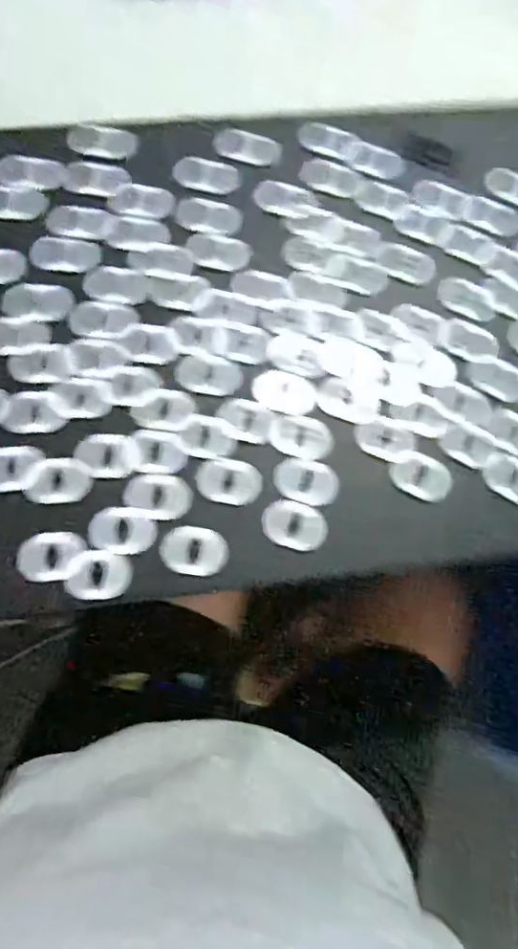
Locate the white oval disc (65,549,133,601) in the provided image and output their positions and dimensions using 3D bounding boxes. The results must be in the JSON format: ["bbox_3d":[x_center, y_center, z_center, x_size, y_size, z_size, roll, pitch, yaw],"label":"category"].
[{"bbox_3d":[-0.095,0.060,0.328,0.036,0.007,0.029,10,75,0],"label":"white oval disc"}]

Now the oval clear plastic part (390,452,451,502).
[{"bbox_3d":[0.104,0.000,0.351,0.038,0.005,0.029,26,76,5],"label":"oval clear plastic part"}]

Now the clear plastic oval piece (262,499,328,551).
[{"bbox_3d":[0.022,0.031,0.338,0.039,0.005,0.027,15,75,2],"label":"clear plastic oval piece"}]

